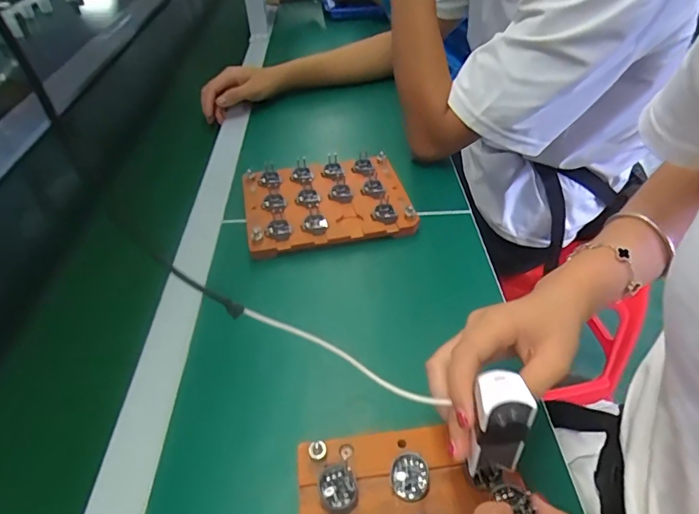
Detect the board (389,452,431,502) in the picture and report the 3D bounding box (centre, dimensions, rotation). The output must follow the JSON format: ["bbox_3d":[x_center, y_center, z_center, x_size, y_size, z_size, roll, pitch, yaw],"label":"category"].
[{"bbox_3d":[0.040,0.148,0.309,0.026,0.010,0.027,0,44,0],"label":"board"}]

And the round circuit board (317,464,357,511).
[{"bbox_3d":[-0.008,0.153,0.305,0.023,0.009,0.029,-10,45,-10],"label":"round circuit board"}]

